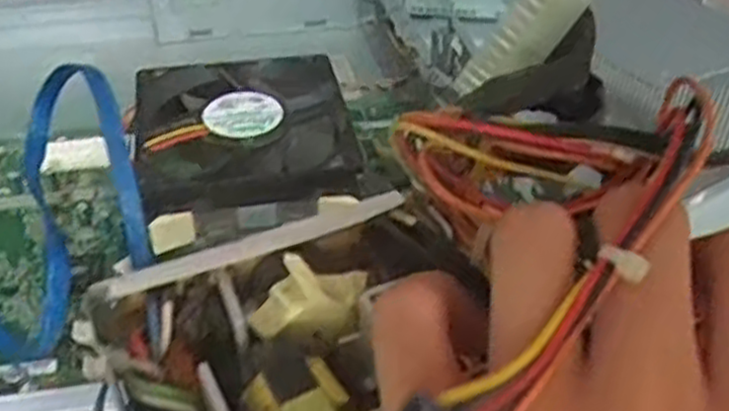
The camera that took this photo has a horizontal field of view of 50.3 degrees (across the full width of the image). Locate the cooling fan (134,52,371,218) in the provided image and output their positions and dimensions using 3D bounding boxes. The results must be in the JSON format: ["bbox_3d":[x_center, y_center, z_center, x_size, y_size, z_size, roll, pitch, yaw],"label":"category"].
[{"bbox_3d":[-0.053,-0.037,0.346,0.093,0.020,0.098,-11,42,-15],"label":"cooling fan"}]

